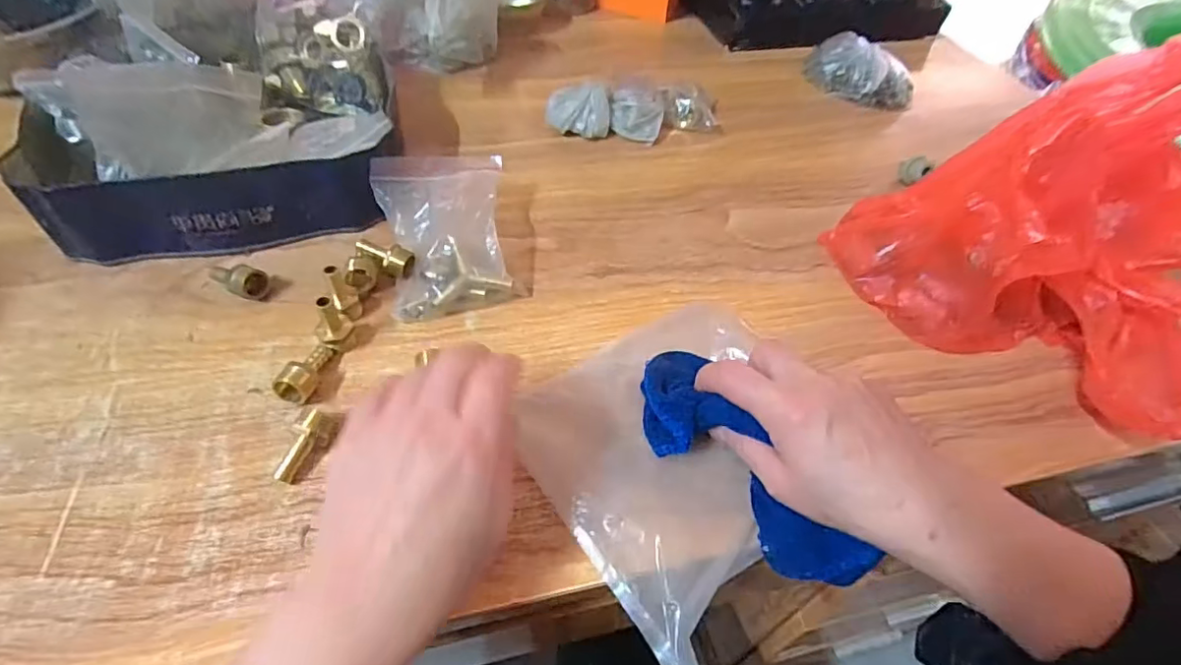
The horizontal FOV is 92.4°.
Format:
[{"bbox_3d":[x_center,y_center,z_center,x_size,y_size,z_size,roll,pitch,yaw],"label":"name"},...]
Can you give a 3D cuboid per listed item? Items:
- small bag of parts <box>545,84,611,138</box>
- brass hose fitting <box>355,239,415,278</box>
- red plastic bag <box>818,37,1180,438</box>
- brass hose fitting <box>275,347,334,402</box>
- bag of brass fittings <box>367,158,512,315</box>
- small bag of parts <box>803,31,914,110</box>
[{"bbox_3d":[-0.011,-0.208,0.535,0.057,0.042,0.035,5,47,-1],"label":"small bag of parts"},{"bbox_3d":[-0.143,-0.053,0.396,0.040,0.014,0.017,21,48,-5],"label":"brass hose fitting"},{"bbox_3d":[0.298,-0.077,0.349,0.179,0.179,0.216,-32,57,-30],"label":"red plastic bag"},{"bbox_3d":[-0.167,0.023,0.334,0.018,0.017,0.041,11,47,5],"label":"brass hose fitting"},{"bbox_3d":[-0.104,-0.079,0.411,0.087,0.041,0.138,-11,49,-15],"label":"bag of brass fittings"},{"bbox_3d":[0.292,-0.286,0.624,0.055,0.049,0.119,-23,53,-24],"label":"small bag of parts"}]

